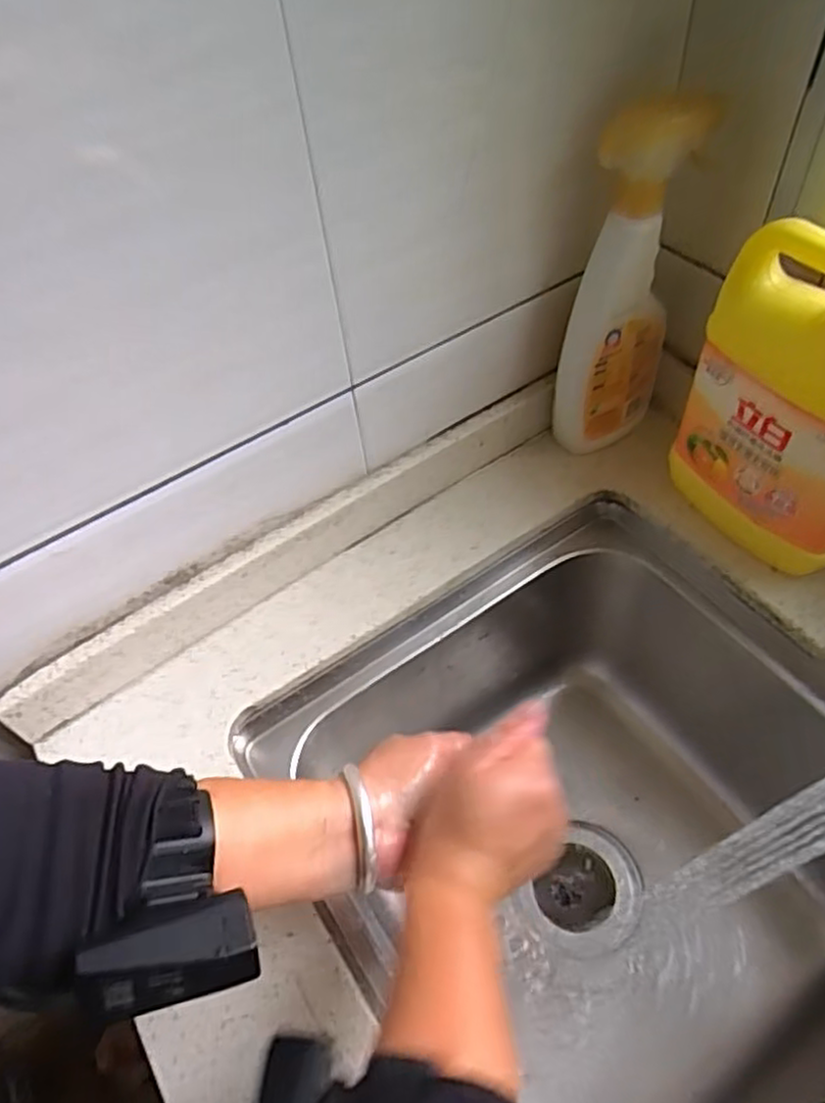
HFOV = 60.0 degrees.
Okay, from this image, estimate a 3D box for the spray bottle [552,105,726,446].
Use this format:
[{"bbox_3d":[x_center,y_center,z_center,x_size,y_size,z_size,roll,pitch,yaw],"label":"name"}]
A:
[{"bbox_3d":[0.168,-0.200,0.554,0.101,0.276,0.044,-7,46,-11],"label":"spray bottle"}]

